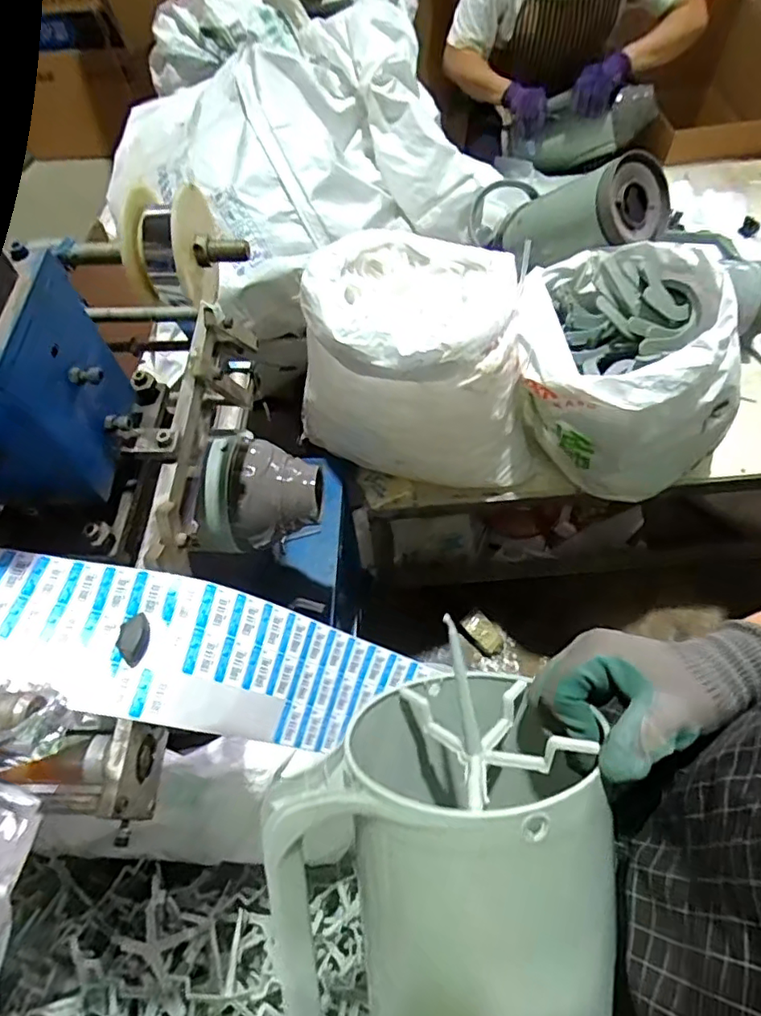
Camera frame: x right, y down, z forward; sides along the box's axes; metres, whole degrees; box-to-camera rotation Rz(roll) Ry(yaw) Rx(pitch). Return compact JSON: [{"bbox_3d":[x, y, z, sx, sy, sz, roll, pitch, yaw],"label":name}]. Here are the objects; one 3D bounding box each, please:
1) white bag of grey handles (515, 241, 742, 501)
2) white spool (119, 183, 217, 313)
[{"bbox_3d":[0.424,-0.257,1.048,0.364,0.319,0.369,9,61,8],"label":"white bag of grey handles"},{"bbox_3d":[-0.238,-0.289,0.667,0.076,0.110,0.110,6,61,6],"label":"white spool"}]

